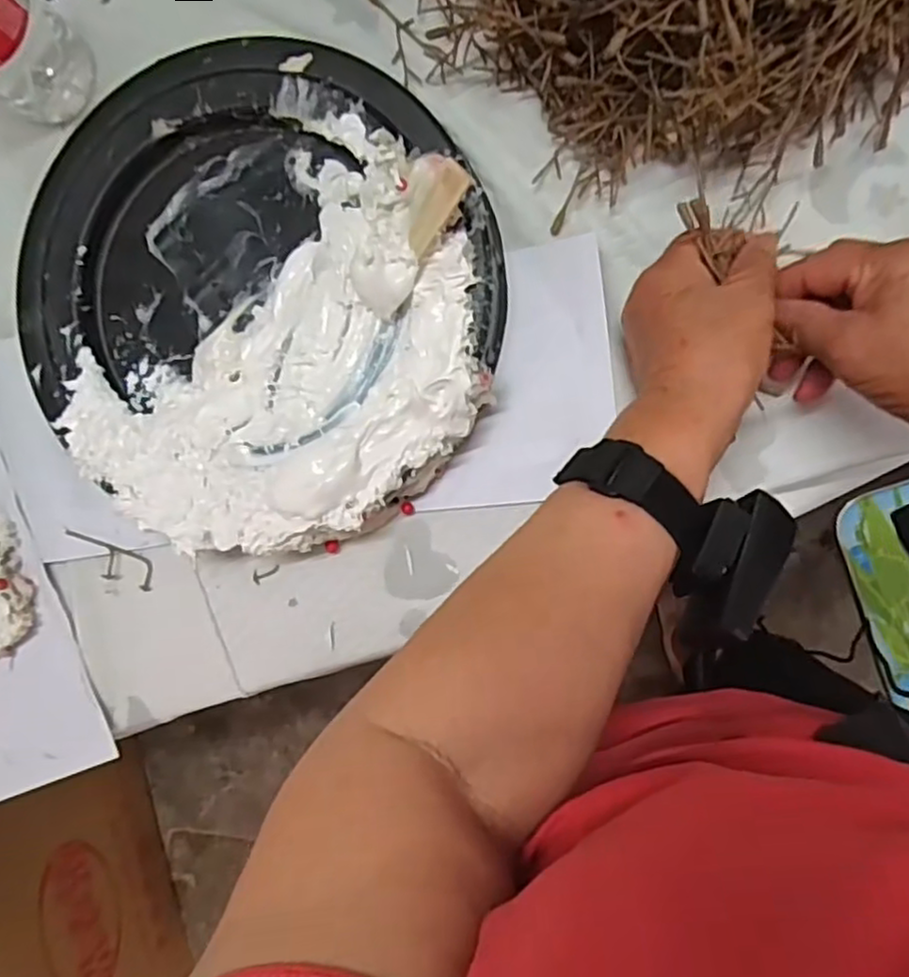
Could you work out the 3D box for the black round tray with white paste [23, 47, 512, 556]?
[{"bbox_3d":[-0.118,-0.110,0.402,0.288,0.070,0.263,0,91,8],"label":"black round tray with white paste"}]

